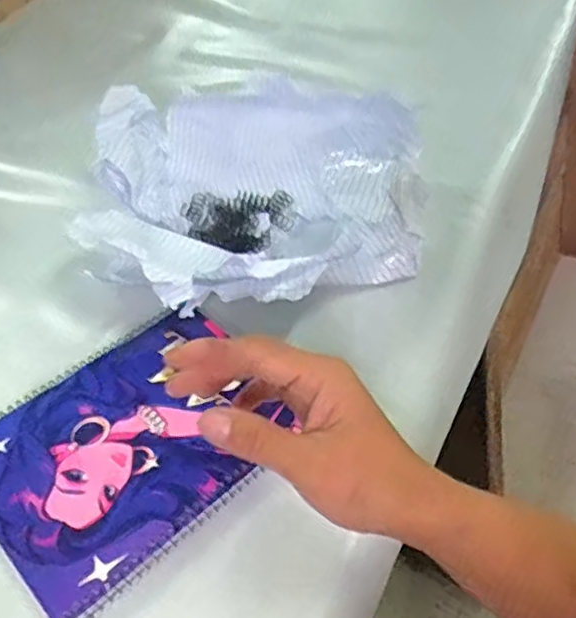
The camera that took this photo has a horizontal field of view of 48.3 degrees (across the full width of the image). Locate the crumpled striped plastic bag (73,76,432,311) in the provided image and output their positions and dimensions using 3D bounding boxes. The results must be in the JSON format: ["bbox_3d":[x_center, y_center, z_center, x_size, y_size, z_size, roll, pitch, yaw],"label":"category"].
[{"bbox_3d":[-0.027,-0.093,0.546,0.275,0.088,0.246,2,45,3],"label":"crumpled striped plastic bag"}]

